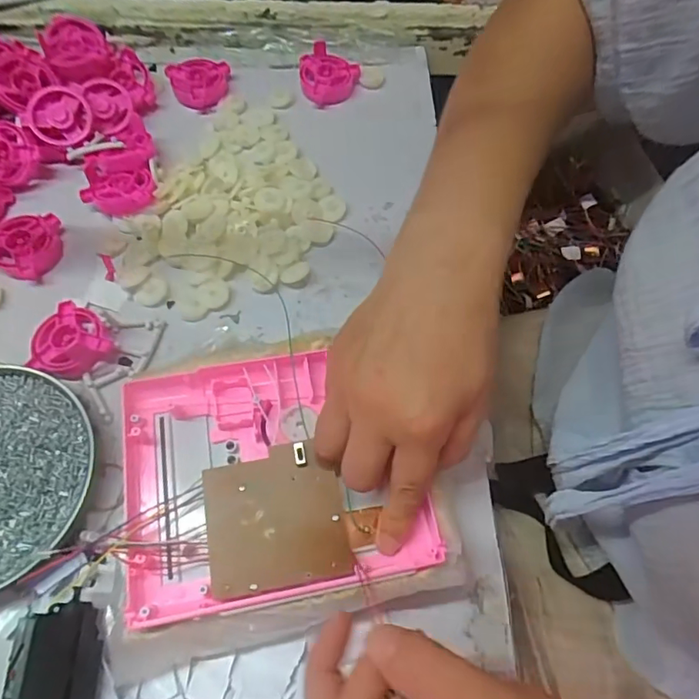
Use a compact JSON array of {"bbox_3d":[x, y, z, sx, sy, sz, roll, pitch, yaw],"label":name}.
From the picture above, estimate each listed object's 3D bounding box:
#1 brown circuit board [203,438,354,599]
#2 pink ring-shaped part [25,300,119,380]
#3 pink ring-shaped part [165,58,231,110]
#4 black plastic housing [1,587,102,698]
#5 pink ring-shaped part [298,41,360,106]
[{"bbox_3d":[-0.040,0.090,0.290,0.073,0.009,0.072,-8,63,-6],"label":"brown circuit board"},{"bbox_3d":[-0.188,-0.004,0.361,0.052,0.019,0.050,1,63,-2],"label":"pink ring-shaped part"},{"bbox_3d":[-0.133,-0.239,0.478,0.053,0.018,0.047,-14,64,-9],"label":"pink ring-shaped part"},{"bbox_3d":[-0.152,0.180,0.265,0.042,0.028,0.098,-5,63,-5],"label":"black plastic housing"},{"bbox_3d":[-0.018,-0.252,0.485,0.054,0.021,0.051,-6,63,-5],"label":"pink ring-shaped part"}]

